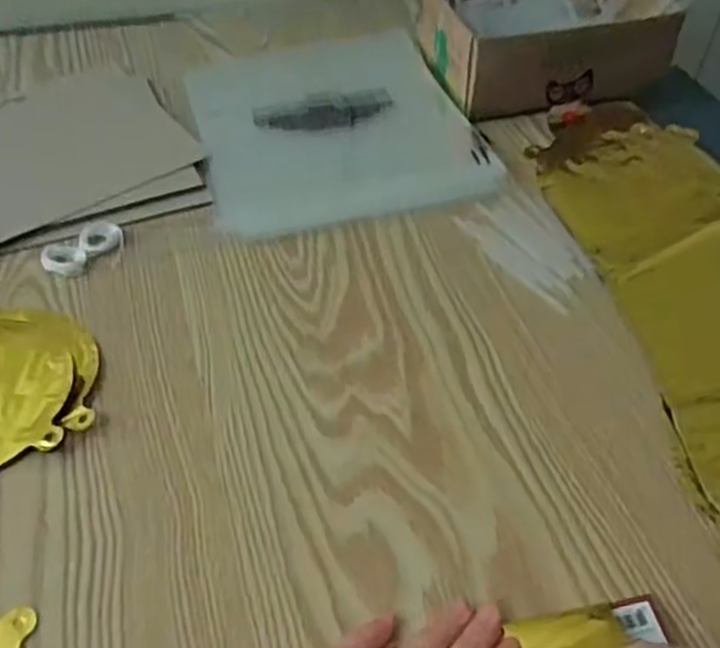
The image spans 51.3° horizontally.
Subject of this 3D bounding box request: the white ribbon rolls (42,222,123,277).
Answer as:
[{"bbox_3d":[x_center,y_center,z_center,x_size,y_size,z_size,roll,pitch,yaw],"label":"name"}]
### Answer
[{"bbox_3d":[-0.183,-0.050,0.496,0.033,0.005,0.053,33,55,26],"label":"white ribbon rolls"}]

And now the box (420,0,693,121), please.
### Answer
[{"bbox_3d":[0.156,-0.238,0.627,0.196,0.064,0.119,-14,49,-13],"label":"box"}]

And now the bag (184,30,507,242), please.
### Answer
[{"bbox_3d":[-0.025,-0.165,0.603,0.205,0.008,0.241,-12,49,-11],"label":"bag"}]

